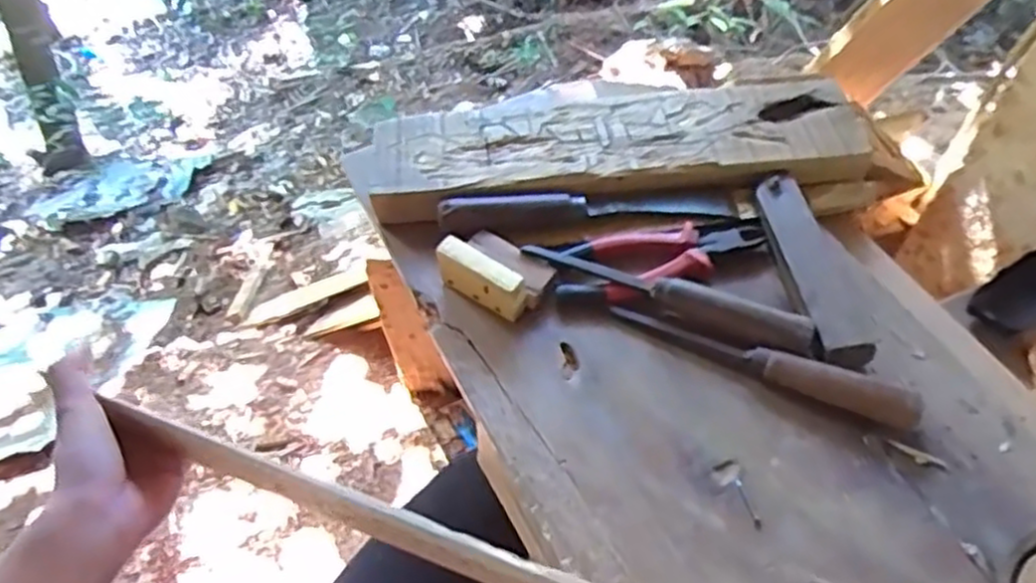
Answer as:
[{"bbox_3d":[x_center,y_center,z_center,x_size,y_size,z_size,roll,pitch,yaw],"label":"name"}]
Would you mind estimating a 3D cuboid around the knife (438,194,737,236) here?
[{"bbox_3d":[0.060,-0.070,0.654,0.257,0.020,0.032,-1,55,1],"label":"knife"}]

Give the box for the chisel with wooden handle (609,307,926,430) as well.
[{"bbox_3d":[0.183,0.049,0.558,0.229,0.034,0.023,24,59,18],"label":"chisel with wooden handle"}]

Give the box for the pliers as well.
[{"bbox_3d":[0.123,-0.032,0.633,0.185,0.014,0.073,-12,55,-7],"label":"pliers"}]

